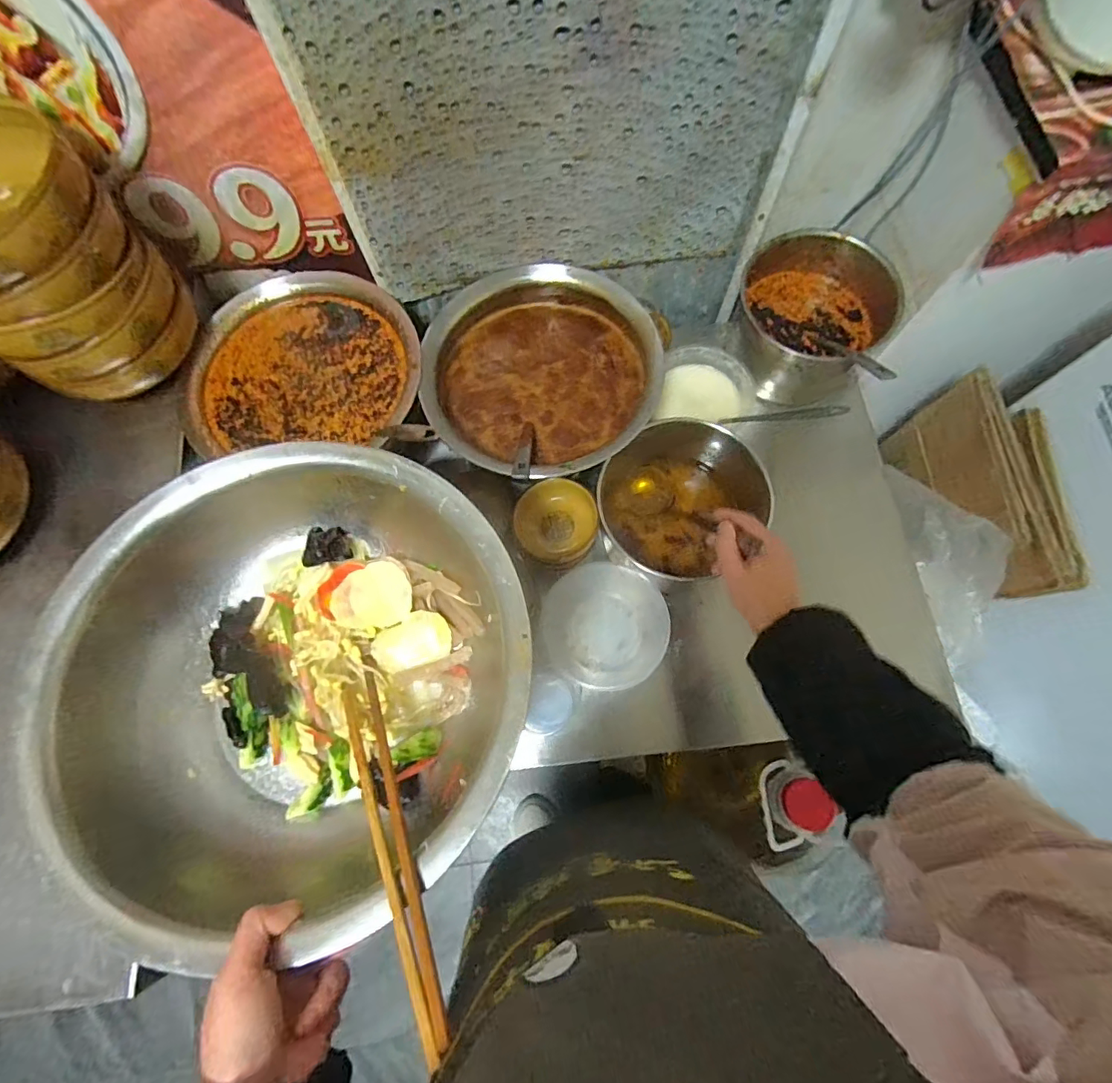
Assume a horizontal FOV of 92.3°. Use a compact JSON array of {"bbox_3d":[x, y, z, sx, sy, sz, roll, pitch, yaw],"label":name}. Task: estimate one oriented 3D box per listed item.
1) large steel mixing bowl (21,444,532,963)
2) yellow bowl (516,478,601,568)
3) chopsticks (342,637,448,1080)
[{"bbox_3d":[-0.190,0.101,0.426,0.335,0.126,0.314,-1,73,2],"label":"large steel mixing bowl"},{"bbox_3d":[0.002,-0.020,0.658,0.099,0.062,0.093,-18,73,-4],"label":"yellow bowl"},{"bbox_3d":[-0.113,0.176,0.353,0.027,0.012,0.264,-29,45,-7],"label":"chopsticks"}]

